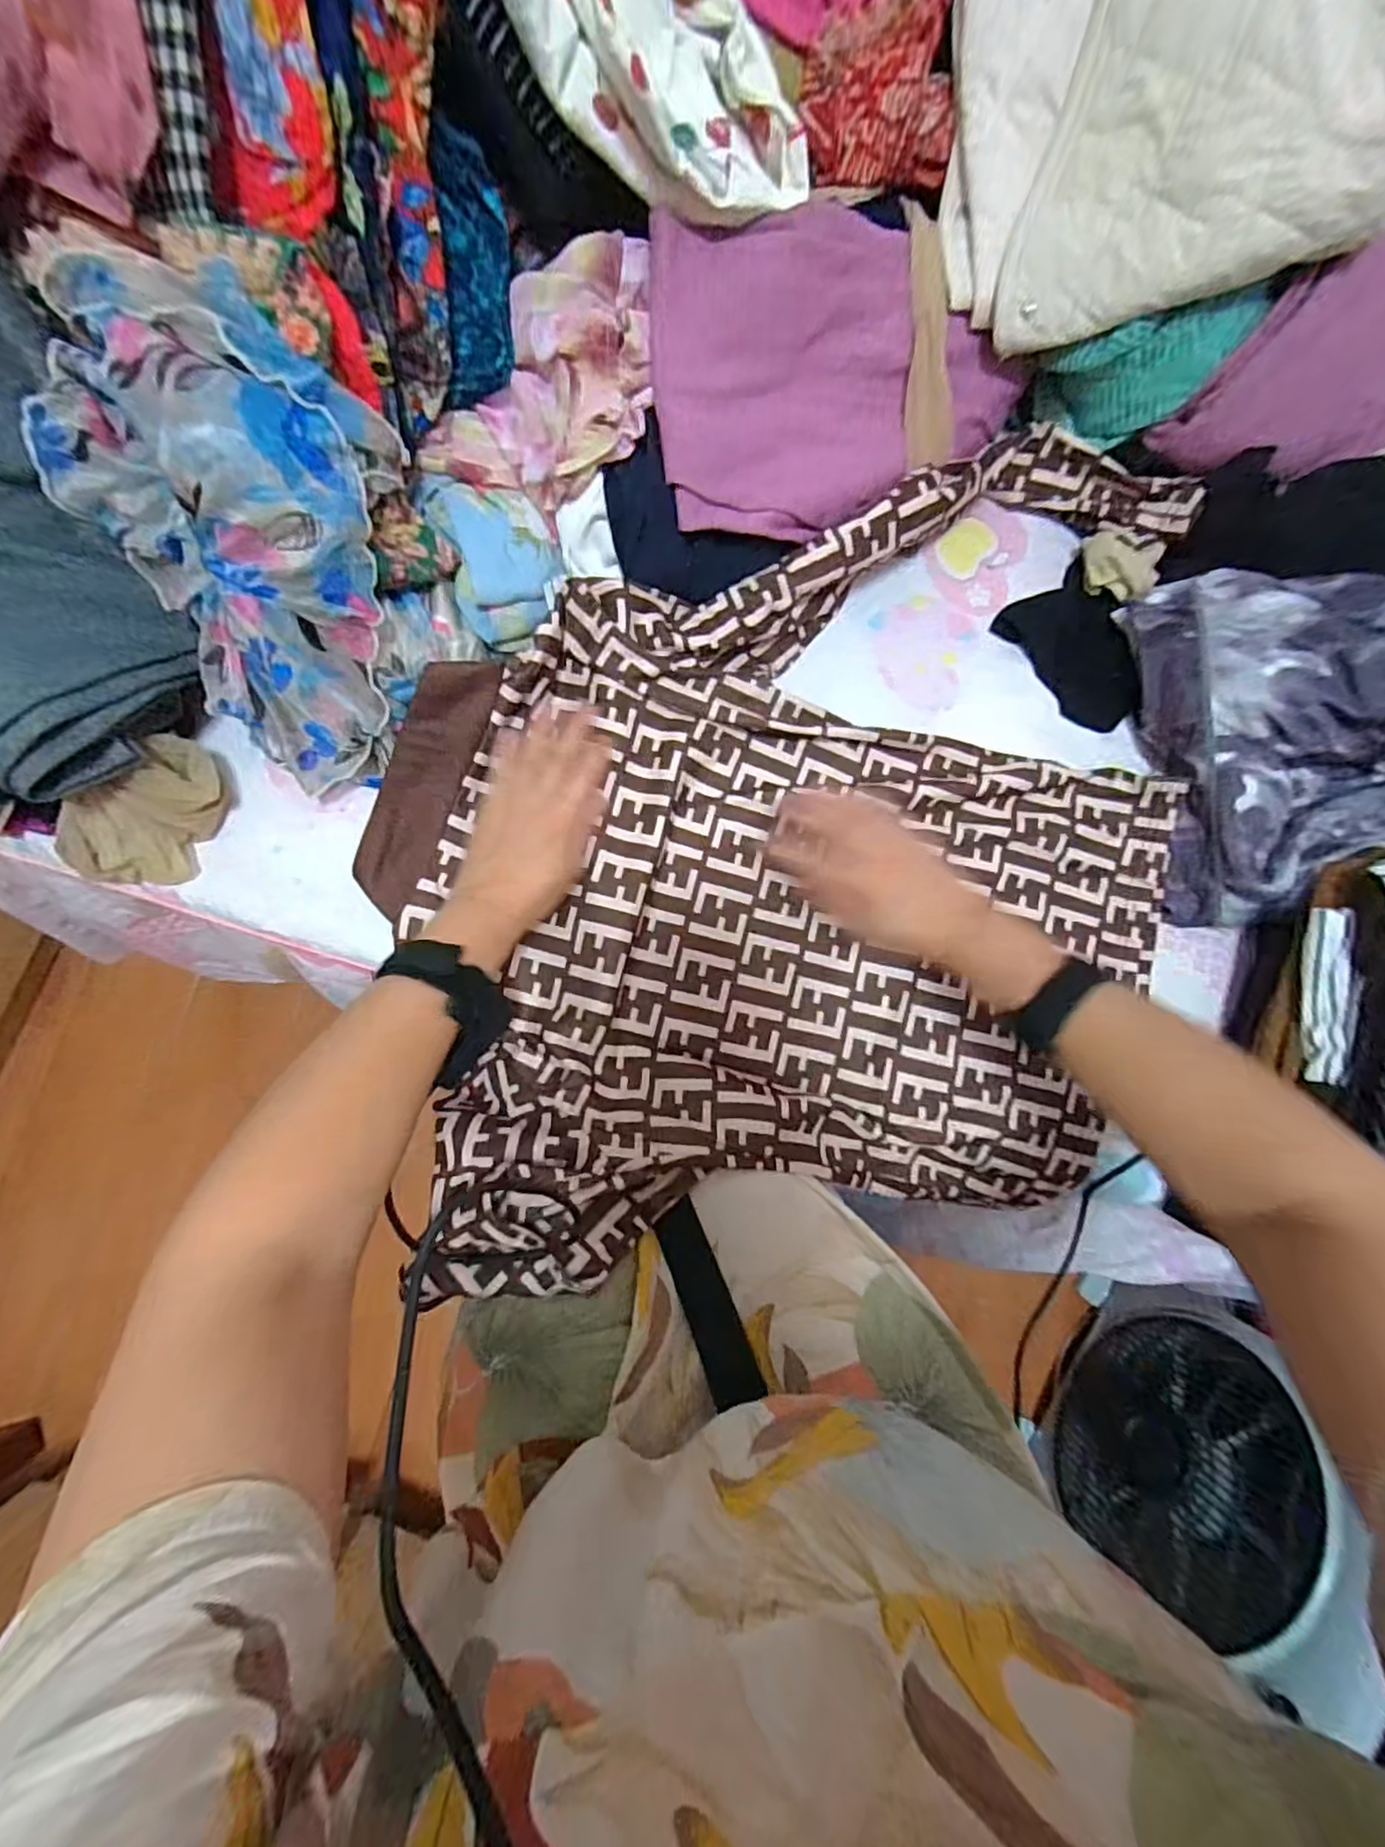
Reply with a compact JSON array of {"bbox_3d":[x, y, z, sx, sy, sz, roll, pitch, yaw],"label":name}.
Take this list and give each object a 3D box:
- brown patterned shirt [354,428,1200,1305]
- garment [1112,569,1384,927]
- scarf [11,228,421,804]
[{"bbox_3d":[0.087,-0.066,0.487,0.617,0.101,0.576,-7,85,-5],"label":"brown patterned shirt"},{"bbox_3d":[0.480,-0.150,0.515,0.204,0.101,0.277,-9,86,-5],"label":"garment"},{"bbox_3d":[-0.289,-0.238,0.413,0.168,0.146,0.237,10,84,-3],"label":"scarf"}]

